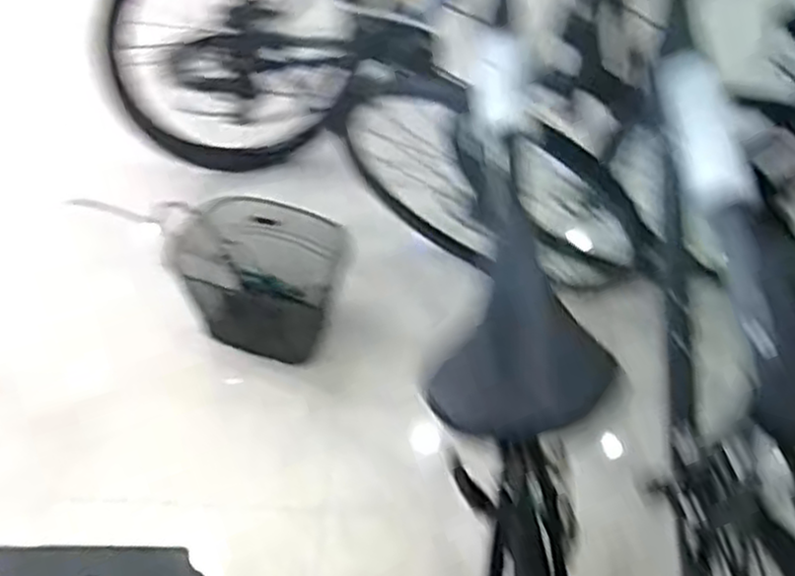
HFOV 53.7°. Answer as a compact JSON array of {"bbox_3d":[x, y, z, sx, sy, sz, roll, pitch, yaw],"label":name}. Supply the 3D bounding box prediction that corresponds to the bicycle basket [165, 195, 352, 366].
[{"bbox_3d":[-0.317,-0.034,1.722,0.374,0.225,0.286,16,50,11],"label":"bicycle basket"}]

